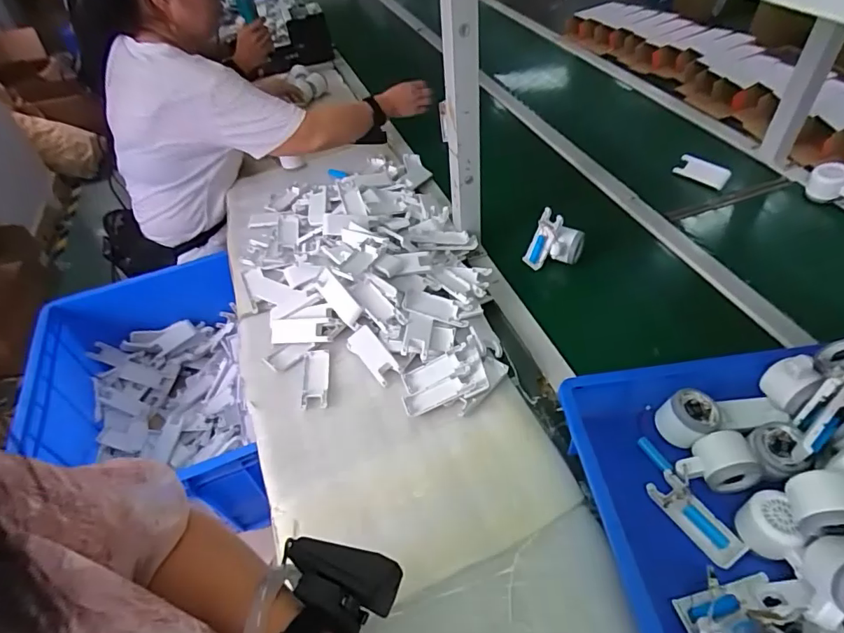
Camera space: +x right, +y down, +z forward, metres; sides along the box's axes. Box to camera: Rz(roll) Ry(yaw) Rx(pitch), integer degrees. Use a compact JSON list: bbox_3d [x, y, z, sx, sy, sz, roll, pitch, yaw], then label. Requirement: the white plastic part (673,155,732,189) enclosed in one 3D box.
[{"bbox_3d":[0.576,-0.297,1.011,0.099,0.042,0.015,30,39,17],"label":"white plastic part"}]

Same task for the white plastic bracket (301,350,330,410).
[{"bbox_3d":[-0.159,0.093,0.733,0.038,0.012,0.099,-8,47,-1],"label":"white plastic bracket"}]

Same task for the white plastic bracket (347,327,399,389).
[{"bbox_3d":[-0.074,0.058,0.744,0.040,0.022,0.099,-33,52,-22],"label":"white plastic bracket"}]

